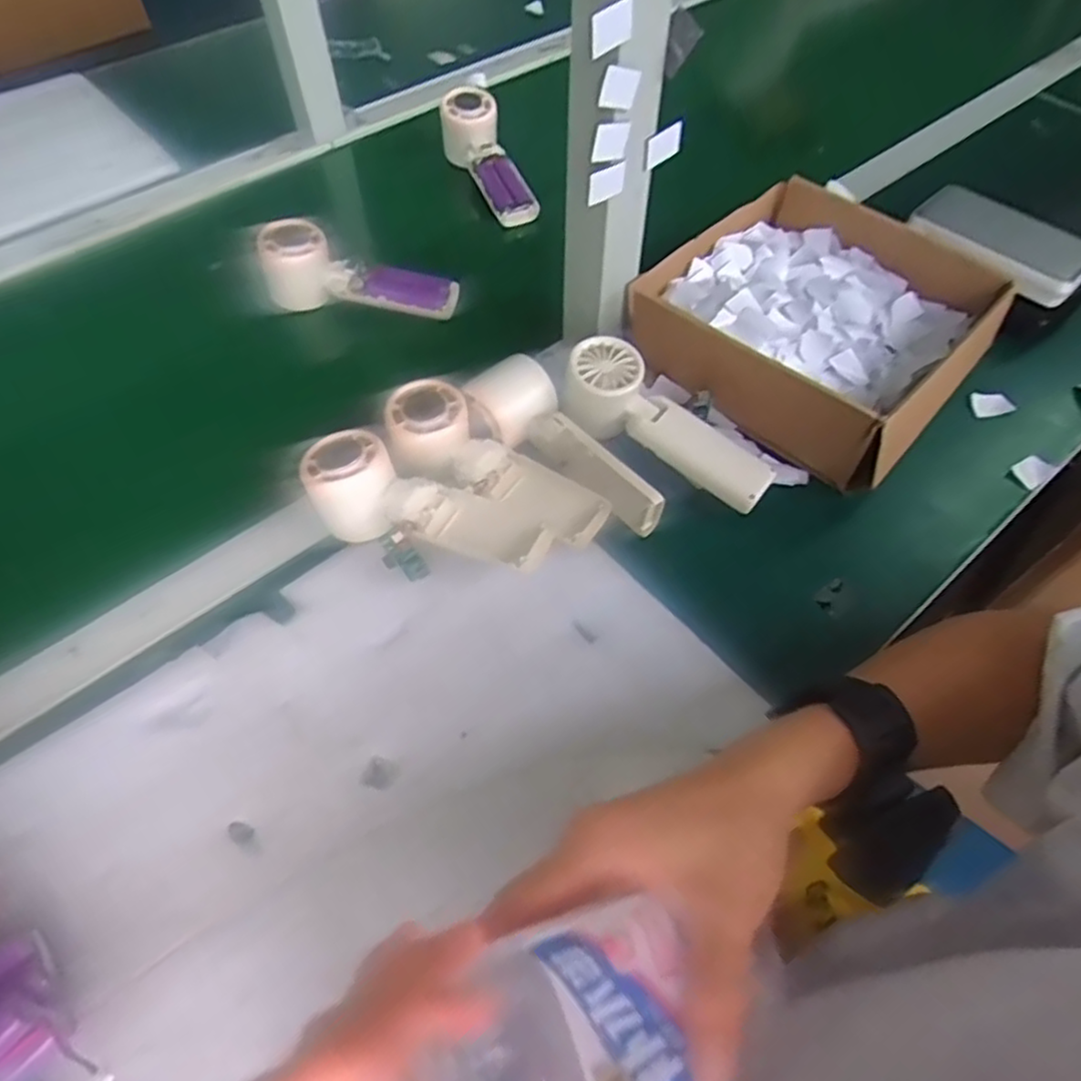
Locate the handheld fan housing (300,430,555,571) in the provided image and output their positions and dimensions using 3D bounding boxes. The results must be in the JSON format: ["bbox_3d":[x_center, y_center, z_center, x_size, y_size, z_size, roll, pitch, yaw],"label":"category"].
[{"bbox_3d":[-0.076,-0.014,0.454,0.167,0.046,0.061,22,60,13],"label":"handheld fan housing"}]

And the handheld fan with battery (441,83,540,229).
[{"bbox_3d":[-0.052,-0.377,0.705,0.054,0.041,0.161,-23,78,-16],"label":"handheld fan with battery"}]

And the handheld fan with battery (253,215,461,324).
[{"bbox_3d":[-0.153,-0.228,0.599,0.159,0.052,0.049,4,57,2],"label":"handheld fan with battery"}]

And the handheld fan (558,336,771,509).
[{"bbox_3d":[0.088,-0.082,0.500,0.163,0.054,0.054,32,61,18],"label":"handheld fan"}]

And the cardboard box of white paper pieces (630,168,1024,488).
[{"bbox_3d":[0.214,-0.171,0.557,0.227,0.076,0.220,35,64,20],"label":"cardboard box of white paper pieces"}]

